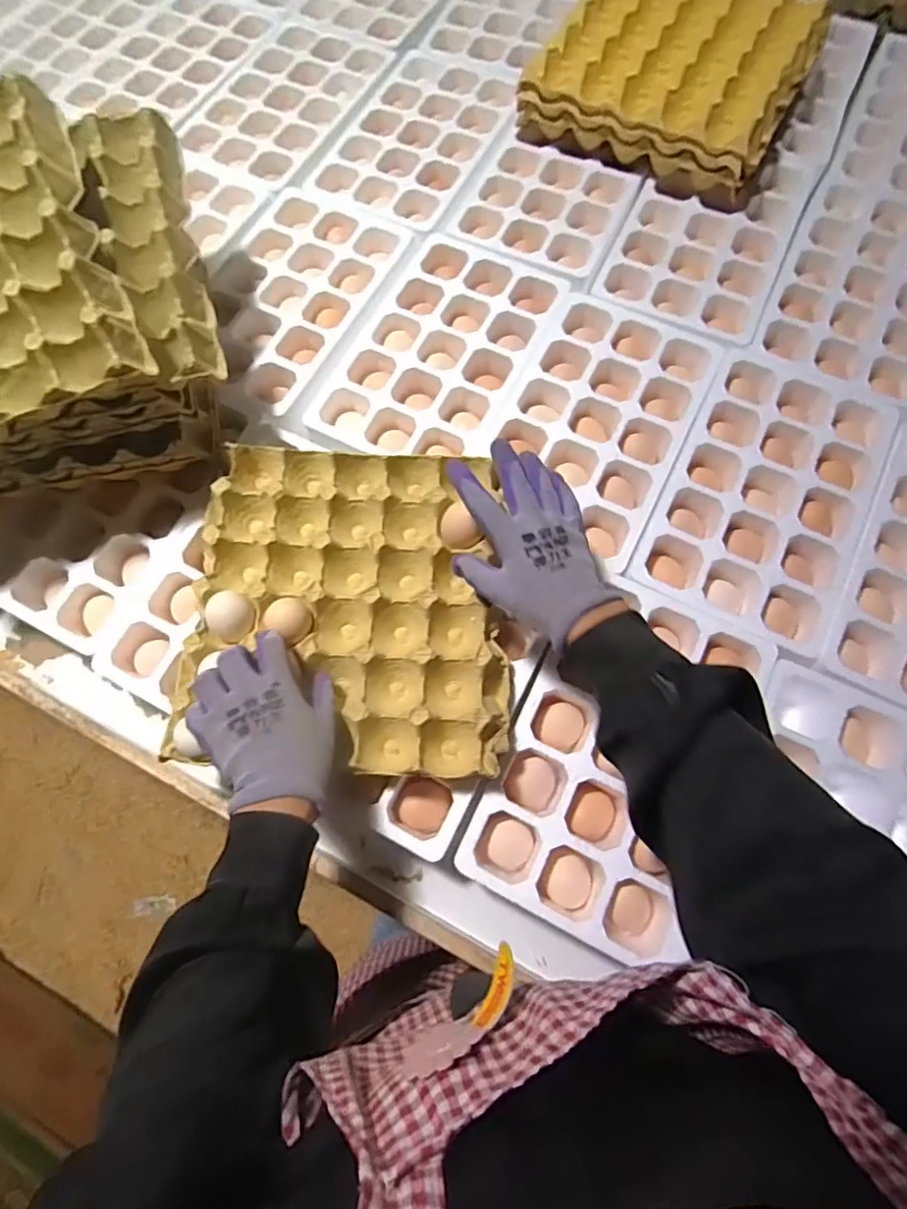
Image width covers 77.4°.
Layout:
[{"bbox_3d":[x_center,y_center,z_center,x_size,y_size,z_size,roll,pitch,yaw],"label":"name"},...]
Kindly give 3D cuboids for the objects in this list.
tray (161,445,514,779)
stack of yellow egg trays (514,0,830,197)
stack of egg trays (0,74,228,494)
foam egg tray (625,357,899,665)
[{"bbox_3d":[-0.094,-0.004,0.515,0.281,0.048,0.292,2,72,3],"label":"tray"},{"bbox_3d":[0.282,-0.668,0.712,0.284,0.079,0.306,30,75,11],"label":"stack of yellow egg trays"},{"bbox_3d":[-0.381,-0.259,0.508,0.327,0.161,0.291,-24,73,-6],"label":"stack of egg trays"},{"bbox_3d":[0.315,-0.111,0.571,0.182,0.041,0.303,27,75,10],"label":"foam egg tray"}]

